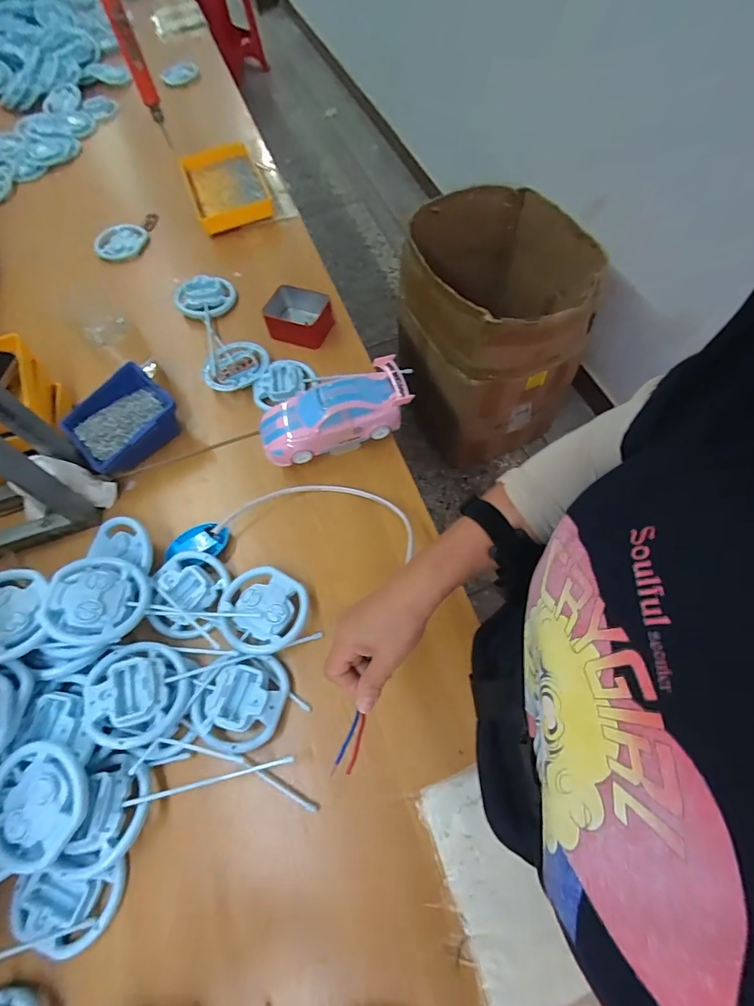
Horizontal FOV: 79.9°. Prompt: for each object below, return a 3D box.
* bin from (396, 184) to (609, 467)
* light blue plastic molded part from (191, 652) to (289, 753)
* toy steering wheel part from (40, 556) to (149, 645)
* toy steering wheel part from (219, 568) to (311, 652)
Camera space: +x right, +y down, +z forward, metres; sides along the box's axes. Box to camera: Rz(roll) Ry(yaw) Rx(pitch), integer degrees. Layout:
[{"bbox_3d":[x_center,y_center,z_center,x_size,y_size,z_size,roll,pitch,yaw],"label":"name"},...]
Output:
[{"bbox_3d":[0.299,-0.433,1.197,0.421,0.580,0.397,-1,63,2],"label":"bin"},{"bbox_3d":[-0.149,0.215,0.492,0.094,0.038,0.096,0,66,0],"label":"light blue plastic molded part"},{"bbox_3d":[-0.303,0.104,0.488,0.095,0.014,0.094,16,50,-19],"label":"toy steering wheel part"},{"bbox_3d":[-0.133,0.128,0.532,0.097,0.030,0.096,-1,63,2],"label":"toy steering wheel part"}]

